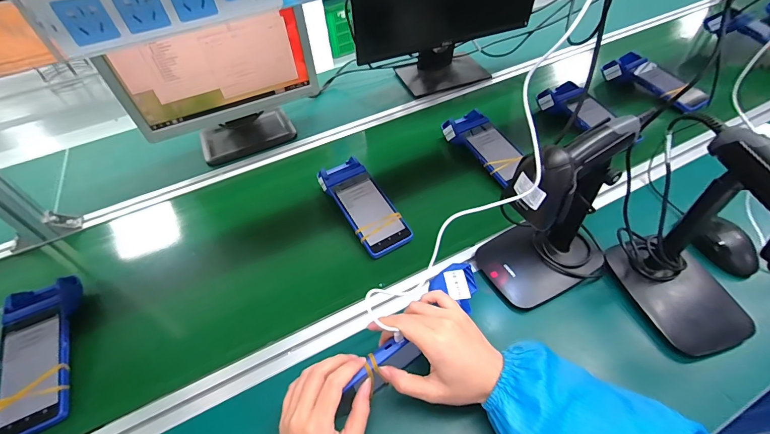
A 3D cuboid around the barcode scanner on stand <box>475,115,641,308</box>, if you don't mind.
[{"bbox_3d":[0.230,-0.004,0.462,0.172,0.228,0.108,-20,49,-12],"label":"barcode scanner on stand"}]

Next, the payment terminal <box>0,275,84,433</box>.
[{"bbox_3d":[-0.482,0.184,0.500,0.083,0.058,0.229,-20,49,-12],"label":"payment terminal"}]

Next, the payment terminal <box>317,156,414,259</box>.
[{"bbox_3d":[-0.043,-0.024,0.645,0.083,0.054,0.223,-27,51,-17],"label":"payment terminal"}]

